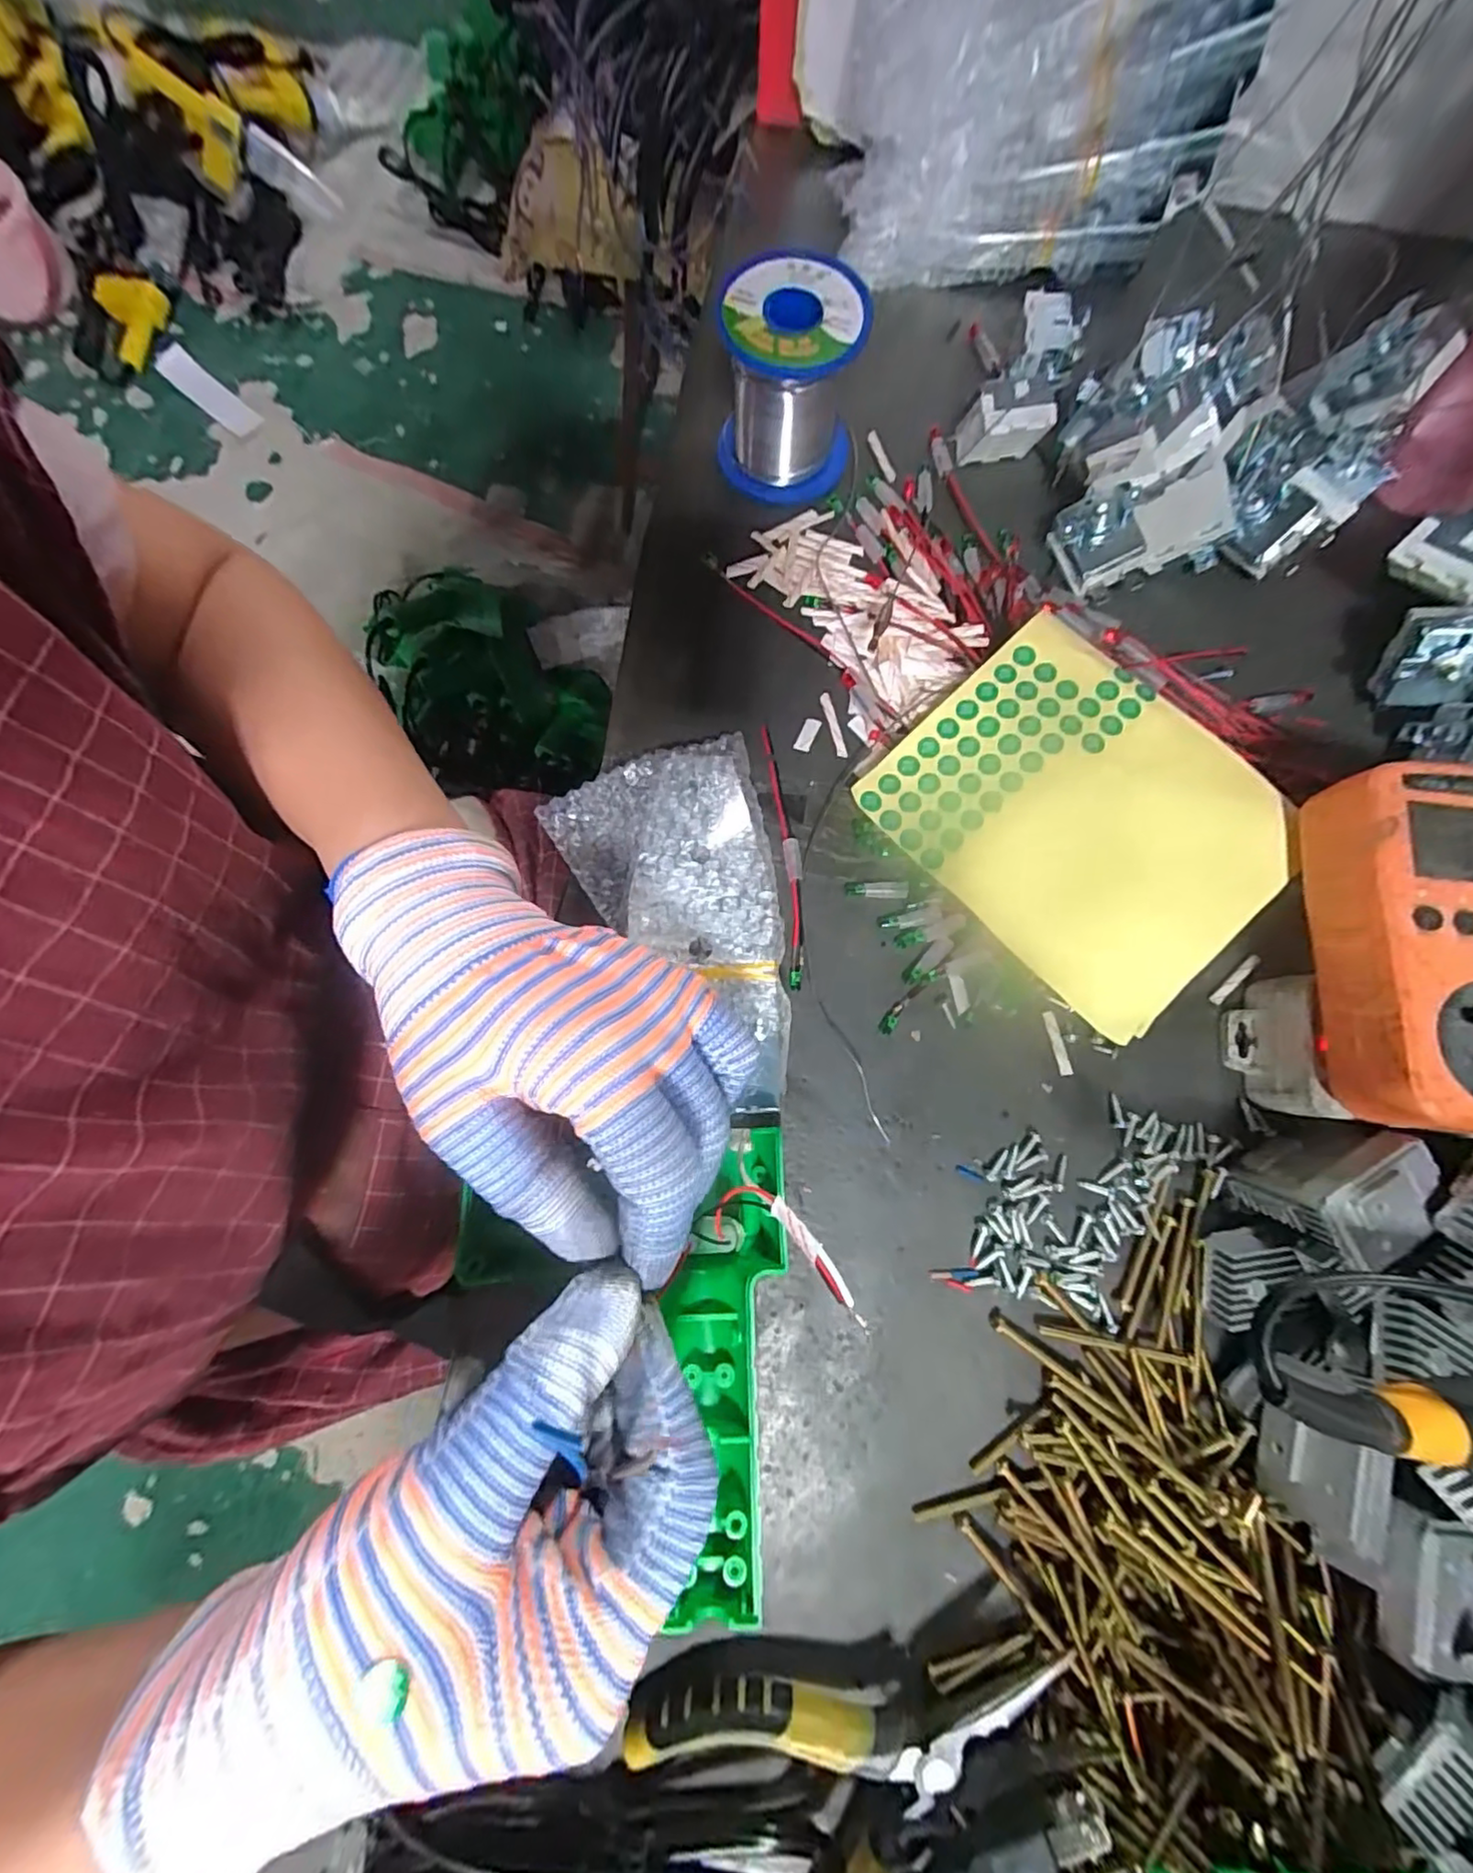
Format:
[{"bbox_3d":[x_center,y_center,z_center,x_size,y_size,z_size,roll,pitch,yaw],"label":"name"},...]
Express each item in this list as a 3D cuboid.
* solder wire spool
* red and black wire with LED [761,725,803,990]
[{"bbox_3d":[0.024,-0.258,0.293,0.065,0.061,0.063,9,79,2],"label":"solder wire spool"},{"bbox_3d":[0.022,-0.038,0.278,0.009,0.008,0.122,-5,79,-1],"label":"red and black wire with LED"}]

